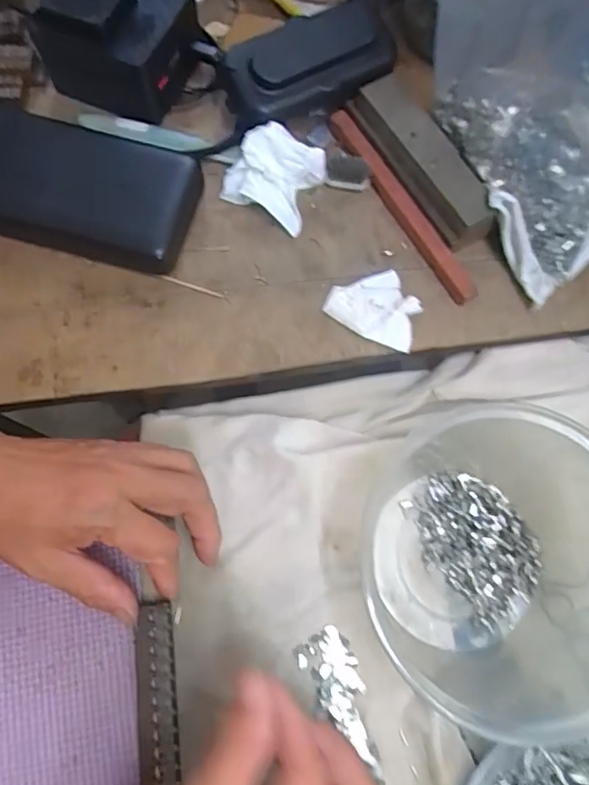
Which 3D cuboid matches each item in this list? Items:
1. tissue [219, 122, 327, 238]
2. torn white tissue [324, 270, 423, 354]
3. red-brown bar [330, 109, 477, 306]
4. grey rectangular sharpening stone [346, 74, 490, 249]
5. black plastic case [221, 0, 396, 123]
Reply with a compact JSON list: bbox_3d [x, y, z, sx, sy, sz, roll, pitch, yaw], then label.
[{"bbox_3d":[-0.013,-0.130,0.310,0.052,0.031,0.043,25,75,5],"label":"tissue"},{"bbox_3d":[0.047,-0.051,0.305,0.053,0.008,0.040,19,74,3],"label":"torn white tissue"},{"bbox_3d":[0.064,-0.115,0.318,0.015,0.009,0.146,-30,77,-10],"label":"red-brown bar"},{"bbox_3d":[0.076,-0.141,0.313,0.030,0.027,0.111,-30,77,-10],"label":"grey rectangular sharpening stone"},{"bbox_3d":[0.010,-0.198,0.318,0.107,0.035,0.050,-29,78,-9],"label":"black plastic case"}]

